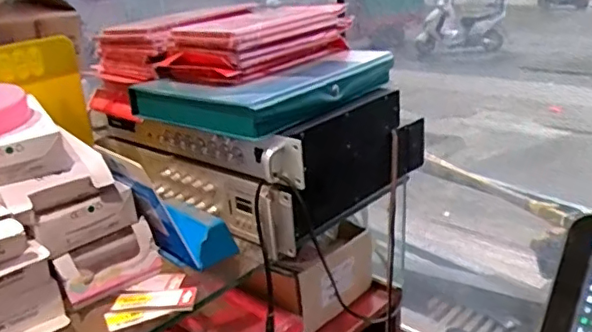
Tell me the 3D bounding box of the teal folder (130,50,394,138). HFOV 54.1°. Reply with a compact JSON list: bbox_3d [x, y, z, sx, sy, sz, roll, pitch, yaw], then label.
[{"bbox_3d":[-0.035,-0.116,0.845,0.221,0.048,0.334,15,29,41],"label":"teal folder"}]

